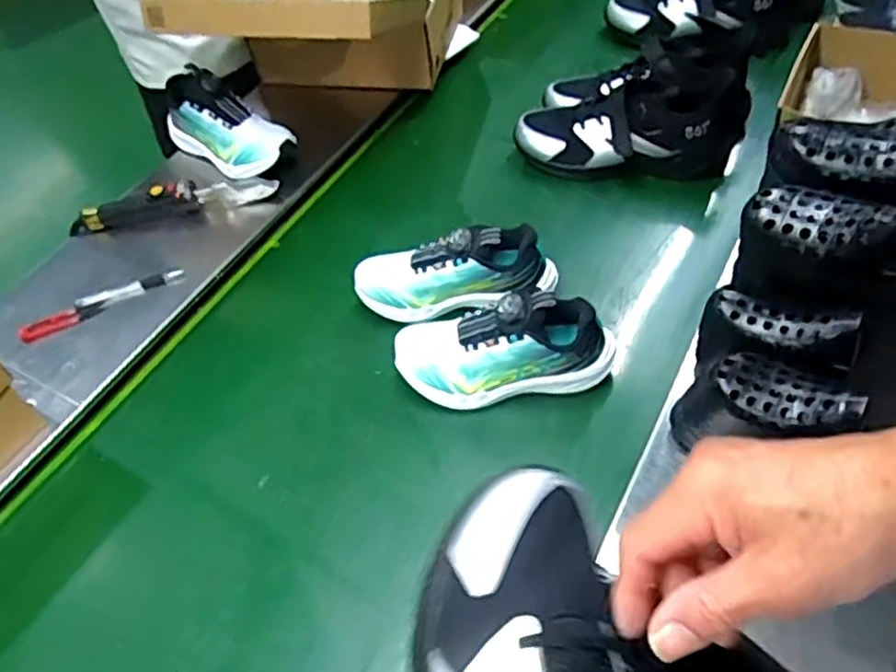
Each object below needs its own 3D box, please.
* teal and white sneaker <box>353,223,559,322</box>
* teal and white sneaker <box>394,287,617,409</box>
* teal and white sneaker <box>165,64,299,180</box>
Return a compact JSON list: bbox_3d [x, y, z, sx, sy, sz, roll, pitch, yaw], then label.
[{"bbox_3d":[0.010,-0.075,0.835,0.232,0.115,0.083,2,50,9],"label":"teal and white sneaker"},{"bbox_3d":[0.060,0.014,0.750,0.232,0.117,0.078,-3,49,4],"label":"teal and white sneaker"},{"bbox_3d":[-0.326,-0.305,1.017,0.216,0.106,0.079,22,56,24],"label":"teal and white sneaker"}]

